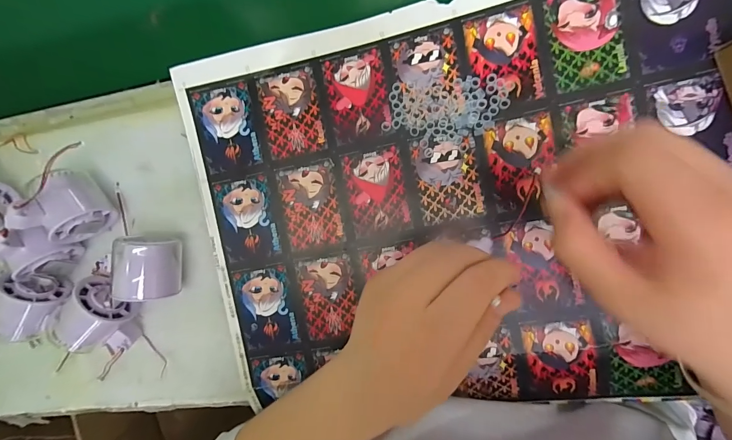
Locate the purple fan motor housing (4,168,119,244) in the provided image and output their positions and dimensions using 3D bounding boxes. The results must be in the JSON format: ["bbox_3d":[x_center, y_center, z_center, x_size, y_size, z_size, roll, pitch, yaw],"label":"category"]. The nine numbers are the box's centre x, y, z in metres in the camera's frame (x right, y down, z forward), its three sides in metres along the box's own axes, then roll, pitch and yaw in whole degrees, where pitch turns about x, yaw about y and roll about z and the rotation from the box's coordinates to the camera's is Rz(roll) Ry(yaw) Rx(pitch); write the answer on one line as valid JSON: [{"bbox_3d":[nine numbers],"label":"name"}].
[{"bbox_3d":[-0.296,-0.016,0.336,0.050,0.079,0.060,-34,88,10],"label":"purple fan motor housing"}]

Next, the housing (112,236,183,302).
[{"bbox_3d":[-0.215,0.046,0.341,0.051,0.049,0.059,0,94,9],"label":"housing"}]

